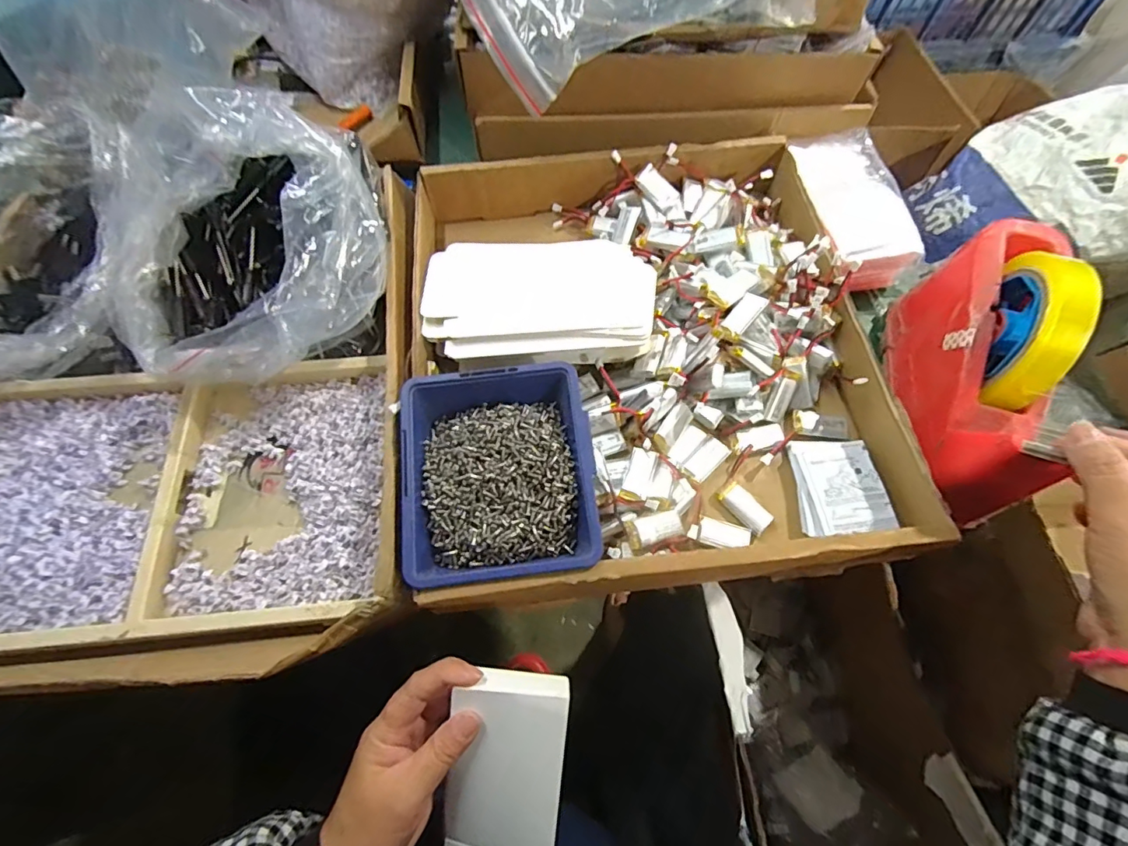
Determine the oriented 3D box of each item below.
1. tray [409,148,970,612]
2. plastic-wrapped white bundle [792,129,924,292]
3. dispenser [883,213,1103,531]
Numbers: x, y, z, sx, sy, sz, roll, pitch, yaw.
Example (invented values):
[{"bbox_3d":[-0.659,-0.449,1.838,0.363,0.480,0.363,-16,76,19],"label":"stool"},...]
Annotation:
[{"bbox_3d":[0.058,-0.066,0.397,0.340,0.063,0.369,-4,66,-2],"label":"tray"},{"bbox_3d":[0.263,-0.200,0.461,0.077,0.037,0.161,-6,66,-3],"label":"plastic-wrapped white bundle"},{"bbox_3d":[0.284,-0.044,0.340,0.065,0.113,0.196,14,67,6],"label":"dispenser"}]

